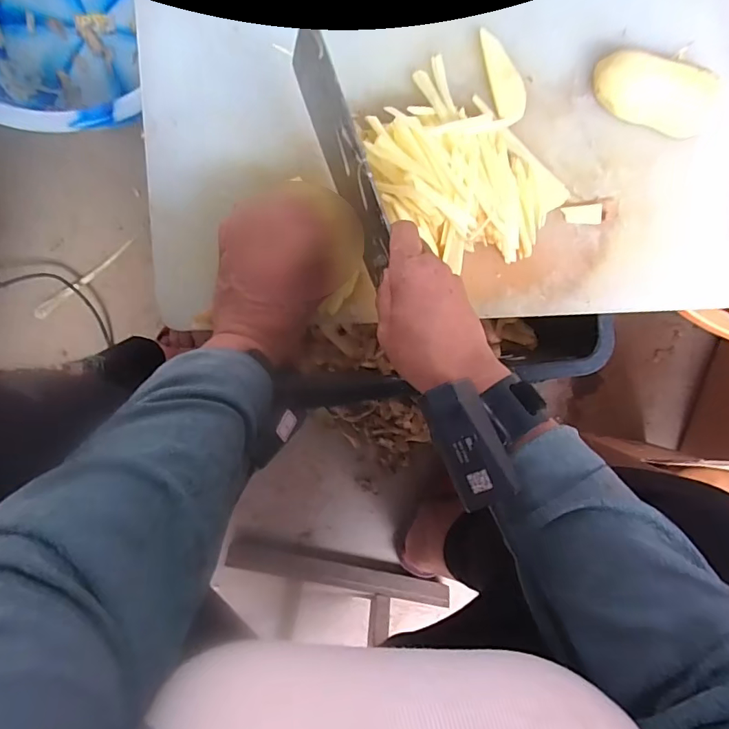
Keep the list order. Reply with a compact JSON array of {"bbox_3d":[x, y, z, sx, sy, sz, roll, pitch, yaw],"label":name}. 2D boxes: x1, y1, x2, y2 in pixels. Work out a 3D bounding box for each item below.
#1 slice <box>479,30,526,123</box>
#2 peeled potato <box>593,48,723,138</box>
[{"bbox_3d":[0.127,-0.261,0.423,0.029,0.005,0.080,-17,97,-7],"label":"slice"},{"bbox_3d":[0.268,-0.242,0.419,0.120,0.034,0.044,17,92,-10],"label":"peeled potato"}]

